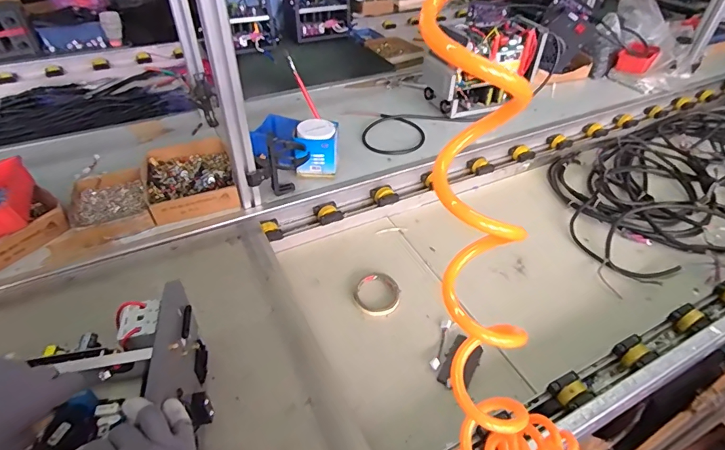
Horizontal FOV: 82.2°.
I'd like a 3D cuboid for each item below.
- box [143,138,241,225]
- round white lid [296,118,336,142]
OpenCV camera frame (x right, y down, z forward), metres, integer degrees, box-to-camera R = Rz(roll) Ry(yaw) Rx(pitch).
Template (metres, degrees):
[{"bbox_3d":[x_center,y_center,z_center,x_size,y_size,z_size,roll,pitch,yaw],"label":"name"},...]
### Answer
[{"bbox_3d":[-0.387,-0.103,0.942,0.191,0.054,0.240,-15,45,-16],"label":"box"},{"bbox_3d":[-0.108,-0.224,0.960,0.085,0.015,0.095,-4,43,-5],"label":"round white lid"}]

